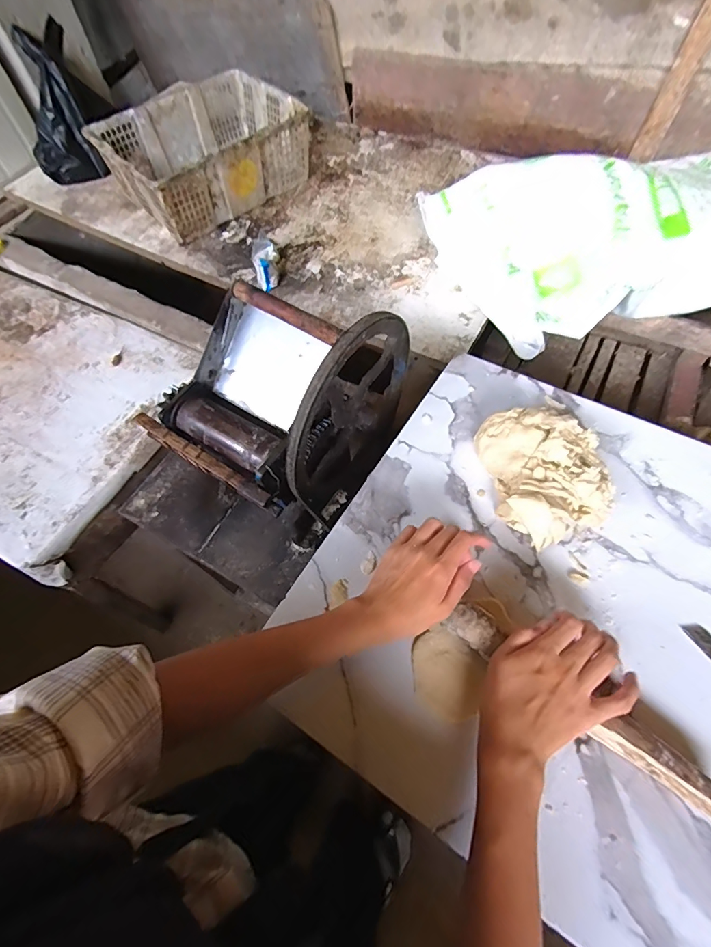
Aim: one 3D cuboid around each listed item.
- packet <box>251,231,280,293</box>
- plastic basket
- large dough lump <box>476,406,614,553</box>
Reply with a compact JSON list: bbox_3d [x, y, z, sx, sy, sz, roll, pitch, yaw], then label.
[{"bbox_3d":[-0.210,-0.494,1.003,0.058,0.039,0.150,-8,75,-2],"label":"packet"},{"bbox_3d":[-0.395,-0.854,1.160,0.477,0.163,0.339,-40,67,-17],"label":"plastic basket"},{"bbox_3d":[0.212,-0.005,0.472,0.123,0.050,0.154,-8,62,-2],"label":"large dough lump"}]

